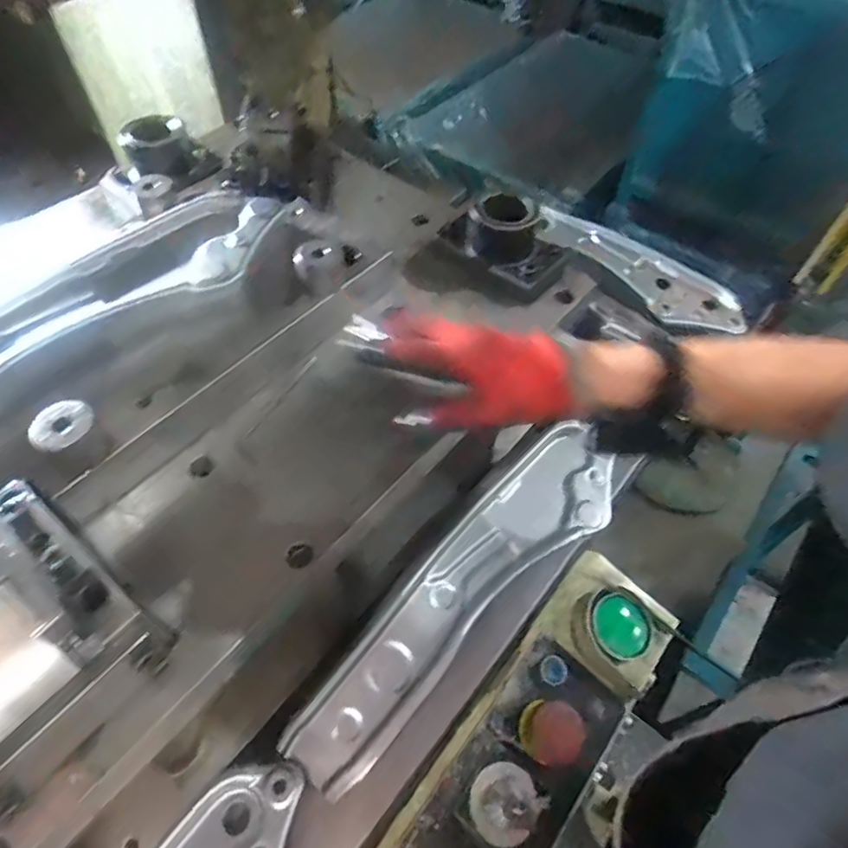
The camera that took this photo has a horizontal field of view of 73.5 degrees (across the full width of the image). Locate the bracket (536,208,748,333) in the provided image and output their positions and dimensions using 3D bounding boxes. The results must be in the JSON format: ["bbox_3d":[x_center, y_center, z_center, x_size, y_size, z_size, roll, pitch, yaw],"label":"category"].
[{"bbox_3d":[0.335,-0.251,0.911,0.110,0.036,0.375,-32,61,-21],"label":"bracket"}]

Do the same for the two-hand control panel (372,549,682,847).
[{"bbox_3d":[0.096,0.352,0.577,0.145,0.087,0.495,36,61,22],"label":"two-hand control panel"}]

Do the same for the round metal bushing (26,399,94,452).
[{"bbox_3d":[-0.259,0.000,0.404,0.038,0.009,0.042,37,62,22],"label":"round metal bushing"}]

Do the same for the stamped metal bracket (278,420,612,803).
[{"bbox_3d":[0.052,0.166,0.570,0.109,0.047,0.433,36,62,22],"label":"stamped metal bracket"}]

